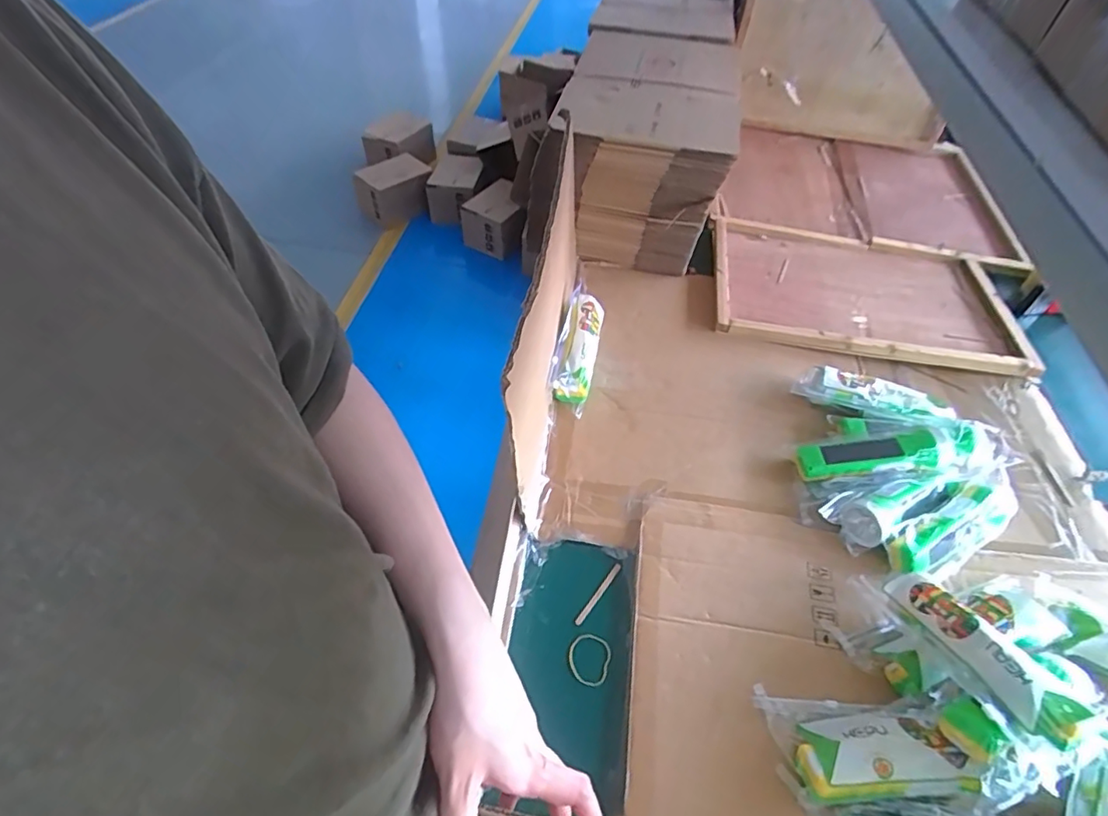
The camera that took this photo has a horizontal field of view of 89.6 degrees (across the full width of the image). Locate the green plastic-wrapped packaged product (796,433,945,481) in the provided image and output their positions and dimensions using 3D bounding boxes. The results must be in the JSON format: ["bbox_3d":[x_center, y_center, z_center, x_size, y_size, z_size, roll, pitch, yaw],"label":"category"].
[{"bbox_3d":[0.386,0.055,0.685,0.165,0.025,0.046,-8,50,10],"label":"green plastic-wrapped packaged product"}]

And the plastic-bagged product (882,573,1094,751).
[{"bbox_3d":[0.388,0.218,0.509,0.052,0.033,0.170,-13,31,-14],"label":"plastic-bagged product"}]

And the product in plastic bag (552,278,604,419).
[{"bbox_3d":[0.036,-0.088,0.803,0.052,0.065,0.216,10,51,6],"label":"product in plastic bag"}]

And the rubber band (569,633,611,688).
[{"bbox_3d":[0.036,0.258,0.575,0.043,0.005,0.048,17,52,11],"label":"rubber band"}]

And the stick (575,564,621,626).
[{"bbox_3d":[0.049,0.204,0.614,0.008,0.005,0.082,32,56,21],"label":"stick"}]

